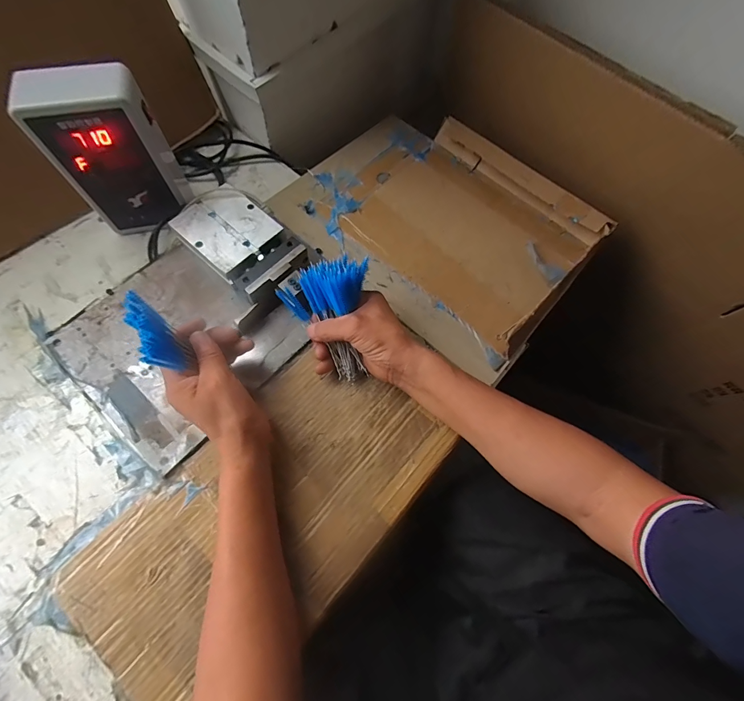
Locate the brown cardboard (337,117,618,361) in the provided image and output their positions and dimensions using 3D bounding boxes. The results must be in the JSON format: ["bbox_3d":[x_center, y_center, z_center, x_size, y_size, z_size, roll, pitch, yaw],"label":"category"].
[{"bbox_3d":[0.139,-0.185,0.537,0.326,0.041,0.281,40,72,13],"label":"brown cardboard"}]

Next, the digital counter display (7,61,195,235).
[{"bbox_3d":[-0.297,-0.222,0.433,0.110,0.186,0.054,-14,69,-8],"label":"digital counter display"}]

